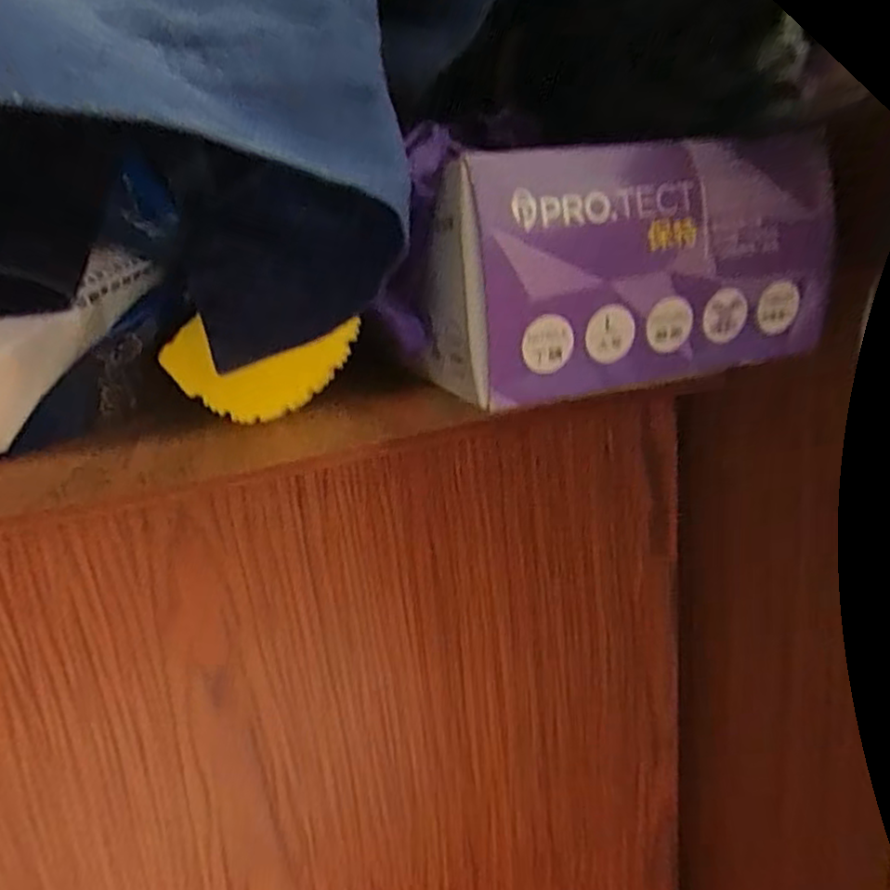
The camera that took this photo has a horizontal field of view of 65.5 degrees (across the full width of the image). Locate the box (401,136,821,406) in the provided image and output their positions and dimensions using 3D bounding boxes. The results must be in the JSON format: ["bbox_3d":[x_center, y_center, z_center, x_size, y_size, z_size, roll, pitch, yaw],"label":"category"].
[{"bbox_3d":[0.056,-0.056,0.216,0.125,0.070,0.043,-11,17,-16],"label":"box"}]

